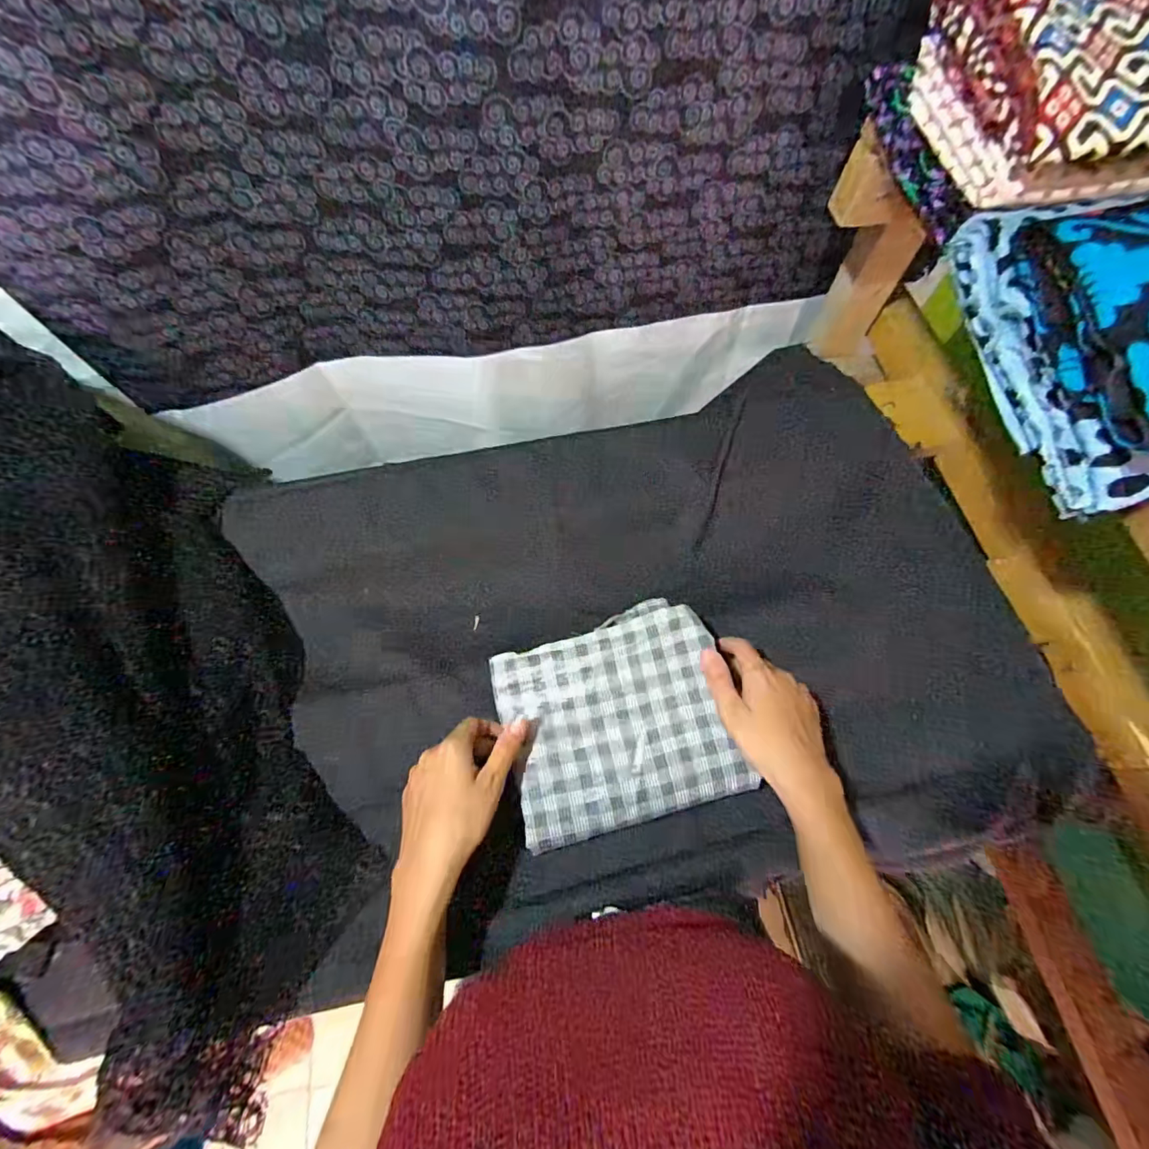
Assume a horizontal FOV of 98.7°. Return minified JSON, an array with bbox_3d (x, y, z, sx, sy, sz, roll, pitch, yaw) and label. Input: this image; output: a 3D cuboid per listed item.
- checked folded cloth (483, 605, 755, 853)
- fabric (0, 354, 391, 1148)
[{"bbox_3d":[0.035,0.118,0.413,0.183,0.030,0.164,-13,68,-5],"label":"checked folded cloth"},{"bbox_3d":[-0.392,0.058,0.396,0.223,0.213,0.660,-36,86,-14],"label":"fabric"}]

